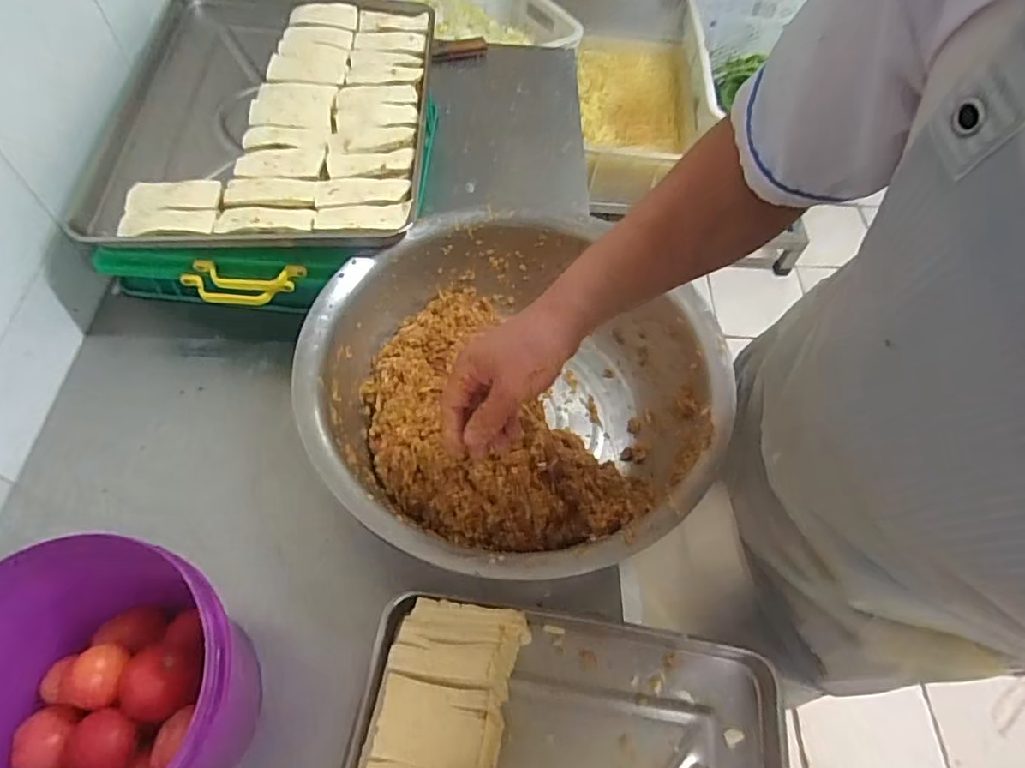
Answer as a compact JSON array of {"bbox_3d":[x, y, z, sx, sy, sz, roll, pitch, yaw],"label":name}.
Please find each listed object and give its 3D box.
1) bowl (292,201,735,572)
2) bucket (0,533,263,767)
[{"bbox_3d":[-0.006,0.017,0.715,0.428,0.163,0.444,2,58,-2],"label":"bowl"},{"bbox_3d":[-0.341,0.264,0.507,0.206,0.189,0.216,2,58,-2],"label":"bucket"}]

